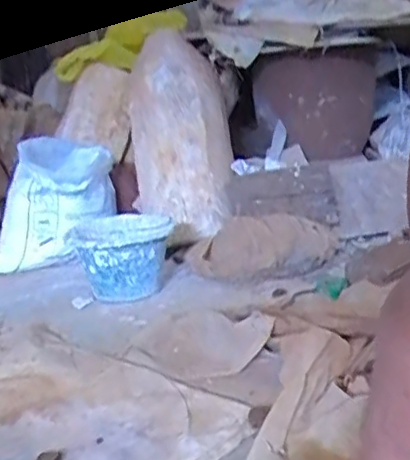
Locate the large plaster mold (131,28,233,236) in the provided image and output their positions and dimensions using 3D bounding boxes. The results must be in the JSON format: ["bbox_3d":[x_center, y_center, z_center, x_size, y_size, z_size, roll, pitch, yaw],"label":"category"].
[{"bbox_3d":[-0.069,-0.294,1.842,0.290,0.650,0.171,-5,-19,-6],"label":"large plaster mold"}]

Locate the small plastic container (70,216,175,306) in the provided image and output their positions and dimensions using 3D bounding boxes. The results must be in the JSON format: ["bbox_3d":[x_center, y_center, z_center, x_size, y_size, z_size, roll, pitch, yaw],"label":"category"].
[{"bbox_3d":[-0.192,0.070,1.506,0.230,0.179,0.246,-4,13,-1],"label":"small plastic container"}]

